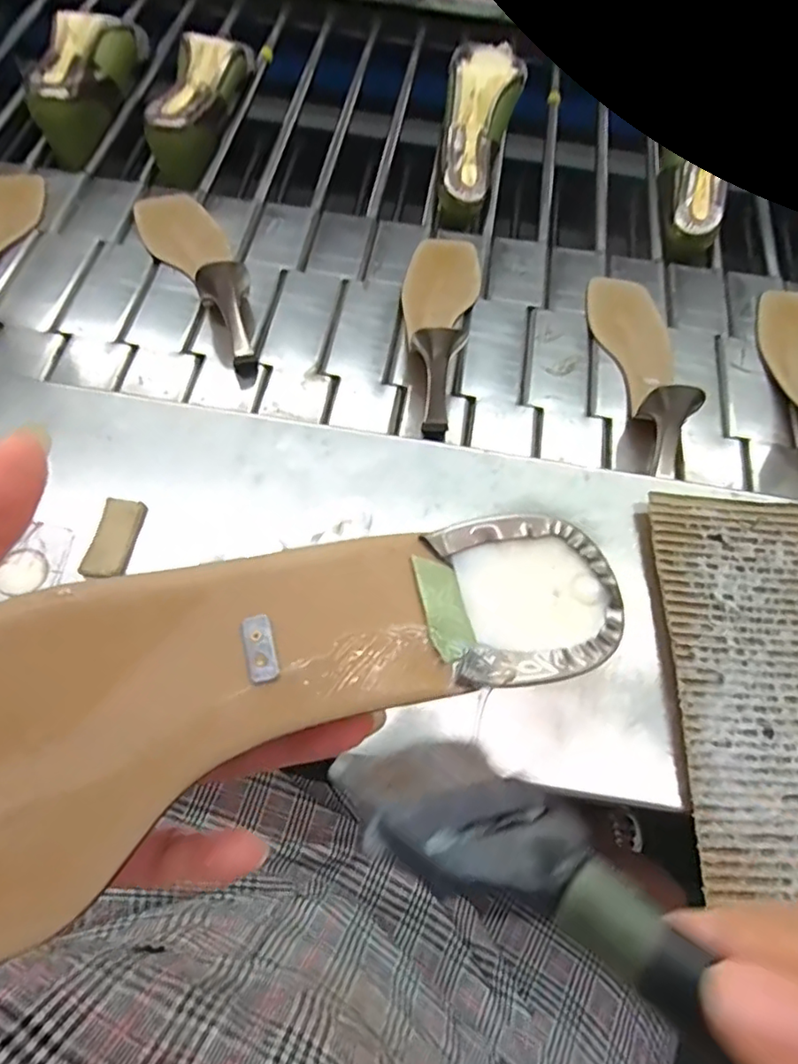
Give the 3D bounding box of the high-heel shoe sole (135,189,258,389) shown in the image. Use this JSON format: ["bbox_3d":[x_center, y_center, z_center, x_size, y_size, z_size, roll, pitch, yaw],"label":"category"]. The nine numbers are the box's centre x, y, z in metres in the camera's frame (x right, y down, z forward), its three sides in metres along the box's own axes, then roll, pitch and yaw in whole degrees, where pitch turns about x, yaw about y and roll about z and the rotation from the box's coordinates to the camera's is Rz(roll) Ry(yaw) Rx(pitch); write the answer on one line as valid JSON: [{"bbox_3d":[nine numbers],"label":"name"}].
[{"bbox_3d":[-0.189,-0.270,0.577,0.071,0.069,0.265,-29,72,-18],"label":"high-heel shoe sole"}]

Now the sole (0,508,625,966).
[{"bbox_3d":[-0.049,0.043,0.147,0.224,0.028,0.067,-19,66,-7],"label":"sole"}]

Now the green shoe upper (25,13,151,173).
[{"bbox_3d":[-0.372,-0.528,0.697,0.077,0.067,0.216,13,65,1],"label":"green shoe upper"}]

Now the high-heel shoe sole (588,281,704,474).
[{"bbox_3d":[0.232,-0.158,0.566,0.081,0.056,0.255,3,50,-1],"label":"high-heel shoe sole"}]

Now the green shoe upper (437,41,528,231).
[{"bbox_3d":[0.083,-0.455,0.678,0.083,0.066,0.227,14,89,4],"label":"green shoe upper"}]

